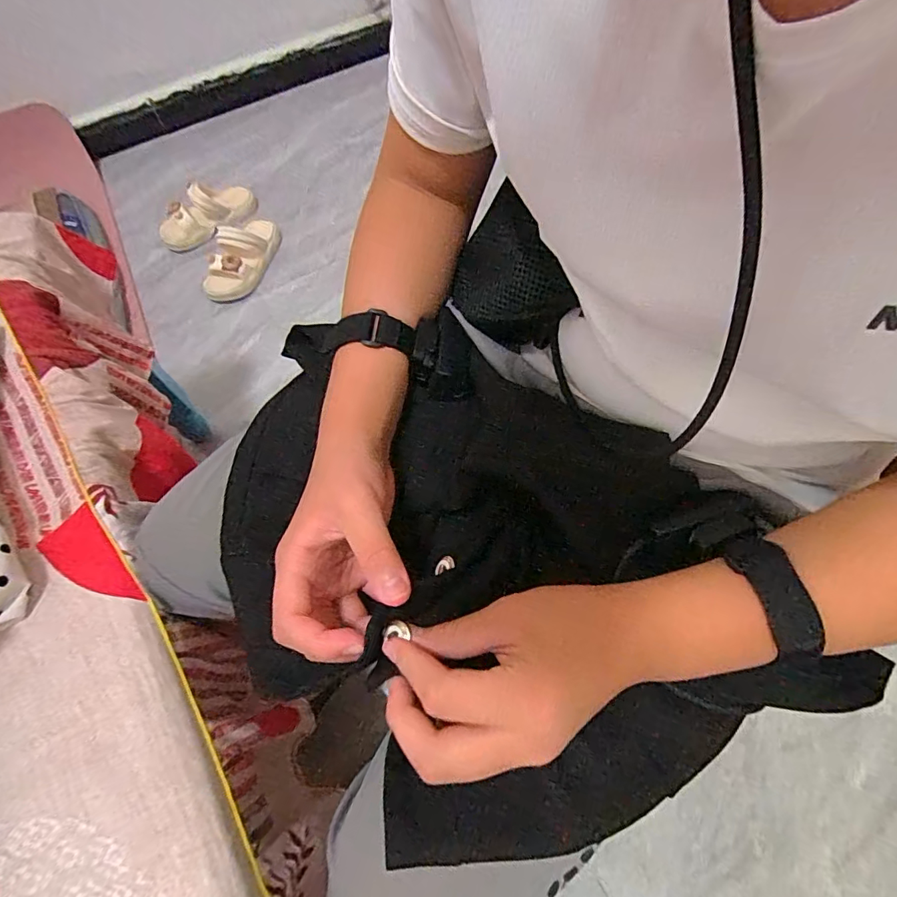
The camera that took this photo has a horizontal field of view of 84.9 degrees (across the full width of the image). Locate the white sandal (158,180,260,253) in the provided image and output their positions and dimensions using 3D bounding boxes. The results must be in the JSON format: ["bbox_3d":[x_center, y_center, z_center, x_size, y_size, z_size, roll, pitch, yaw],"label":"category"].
[{"bbox_3d":[-0.597,-0.588,1.202,0.249,0.061,0.100,-41,69,-16],"label":"white sandal"}]

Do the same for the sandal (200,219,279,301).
[{"bbox_3d":[-0.485,-0.452,1.149,0.095,0.097,0.235,17,66,10],"label":"sandal"}]

